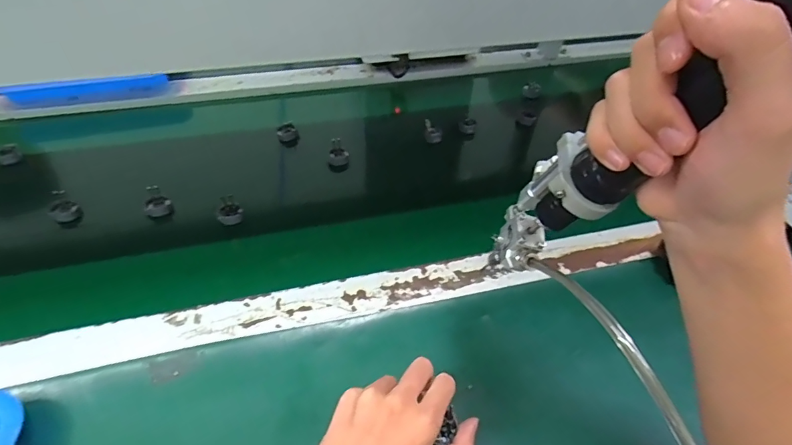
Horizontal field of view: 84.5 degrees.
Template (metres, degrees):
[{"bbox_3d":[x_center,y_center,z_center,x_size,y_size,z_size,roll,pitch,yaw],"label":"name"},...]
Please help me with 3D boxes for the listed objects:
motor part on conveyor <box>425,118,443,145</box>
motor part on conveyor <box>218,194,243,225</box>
[{"bbox_3d":[0.056,-0.135,0.647,0.027,0.027,0.021,6,47,3],"label":"motor part on conveyor"},{"bbox_3d":[-0.200,-0.015,0.523,0.028,0.024,0.027,-21,51,-21],"label":"motor part on conveyor"}]

